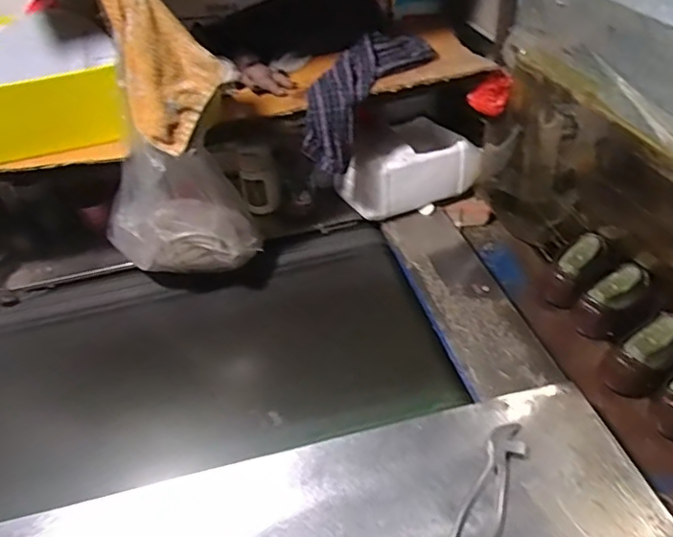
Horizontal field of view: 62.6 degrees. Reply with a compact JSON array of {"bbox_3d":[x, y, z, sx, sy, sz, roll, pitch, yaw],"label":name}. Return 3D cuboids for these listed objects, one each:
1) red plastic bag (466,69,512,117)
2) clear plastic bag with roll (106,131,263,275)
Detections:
[{"bbox_3d":[0.259,-0.292,0.935,0.060,0.060,0.045,-27,46,-22],"label":"red plastic bag"},{"bbox_3d":[-0.270,-0.104,0.909,0.236,0.251,0.143,24,50,29],"label":"clear plastic bag with roll"}]

